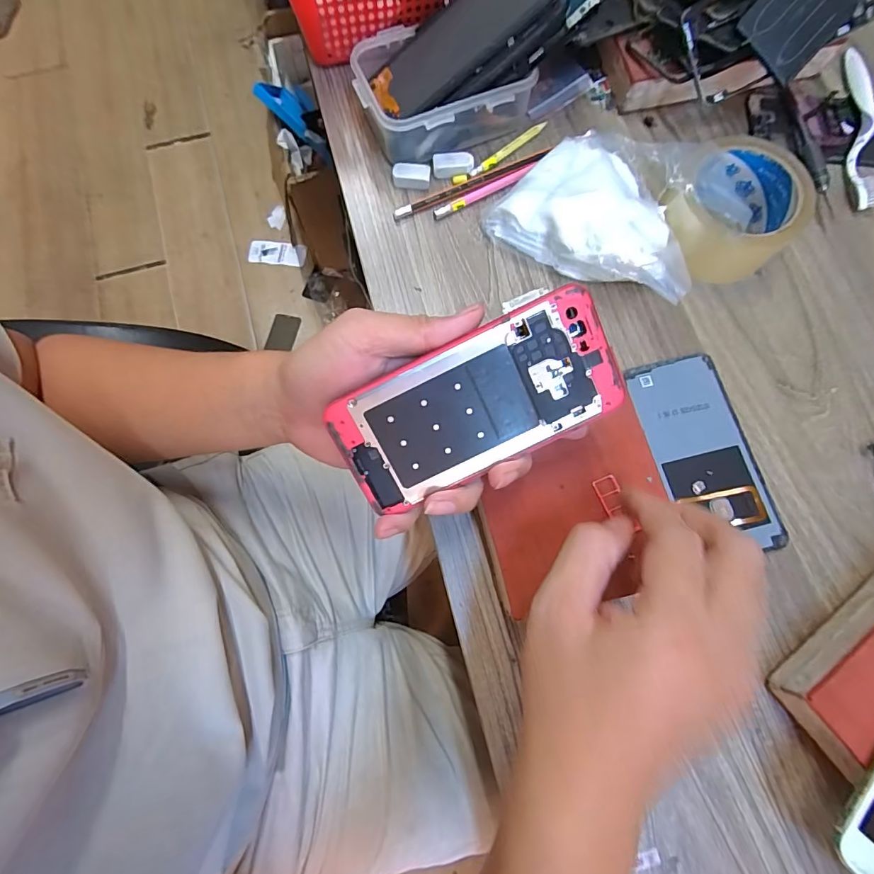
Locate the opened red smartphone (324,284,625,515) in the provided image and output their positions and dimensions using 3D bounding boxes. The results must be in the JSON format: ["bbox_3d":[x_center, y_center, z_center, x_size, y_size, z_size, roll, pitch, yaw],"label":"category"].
[{"bbox_3d":[0.021,-0.017,0.249,0.151,0.009,0.071,-26,106,4],"label":"opened red smartphone"}]

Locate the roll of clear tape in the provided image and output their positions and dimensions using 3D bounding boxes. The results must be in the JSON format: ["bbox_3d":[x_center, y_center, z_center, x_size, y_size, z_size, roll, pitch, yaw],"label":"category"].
[{"bbox_3d":[0.232,-0.174,0.355,0.089,0.053,0.089,0,76,0],"label":"roll of clear tape"}]

